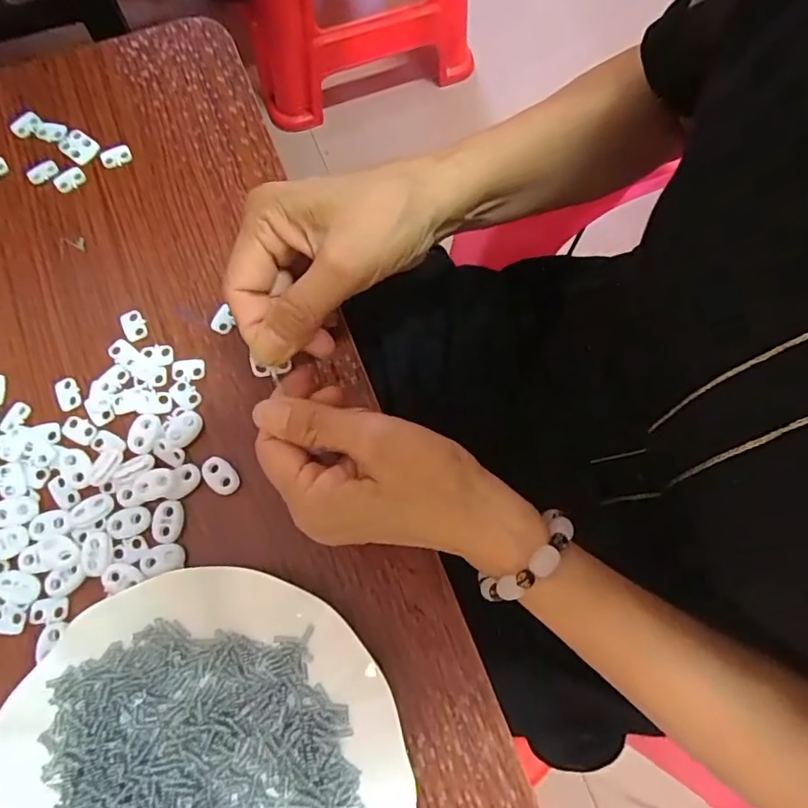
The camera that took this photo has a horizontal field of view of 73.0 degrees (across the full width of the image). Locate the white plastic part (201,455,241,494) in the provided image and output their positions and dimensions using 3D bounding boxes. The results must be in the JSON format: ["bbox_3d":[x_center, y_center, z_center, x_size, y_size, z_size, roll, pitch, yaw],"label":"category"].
[{"bbox_3d":[-0.103,0.040,0.304,0.024,0.006,0.016,38,77,8],"label":"white plastic part"}]

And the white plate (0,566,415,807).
[{"bbox_3d":[-0.093,0.174,0.256,0.179,0.020,0.178,1,75,-2],"label":"white plate"}]

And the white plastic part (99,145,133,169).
[{"bbox_3d":[-0.189,-0.162,0.358,0.019,0.005,0.013,-19,75,-6],"label":"white plastic part"}]

